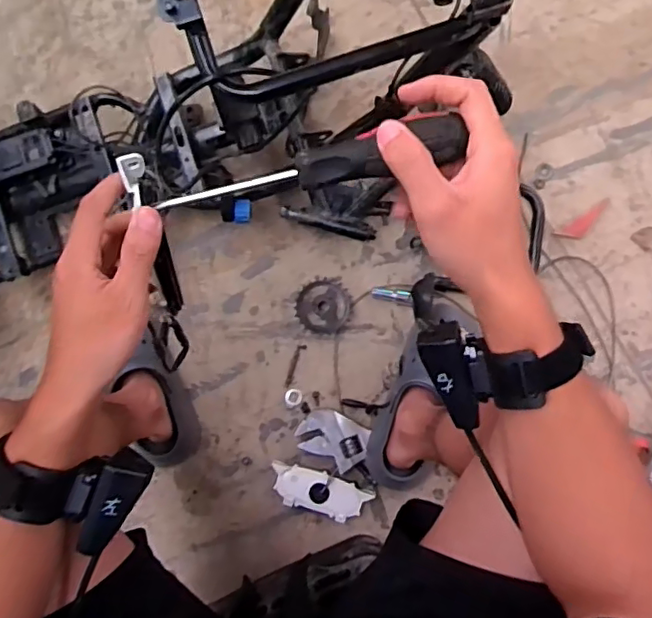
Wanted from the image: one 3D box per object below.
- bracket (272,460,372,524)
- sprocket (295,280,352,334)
[{"bbox_3d":[-0.009,0.261,0.829,0.142,0.018,0.055,19,82,1],"label":"bracket"},{"bbox_3d":[-0.003,-0.003,0.855,0.078,0.012,0.075,10,82,0],"label":"sprocket"}]

